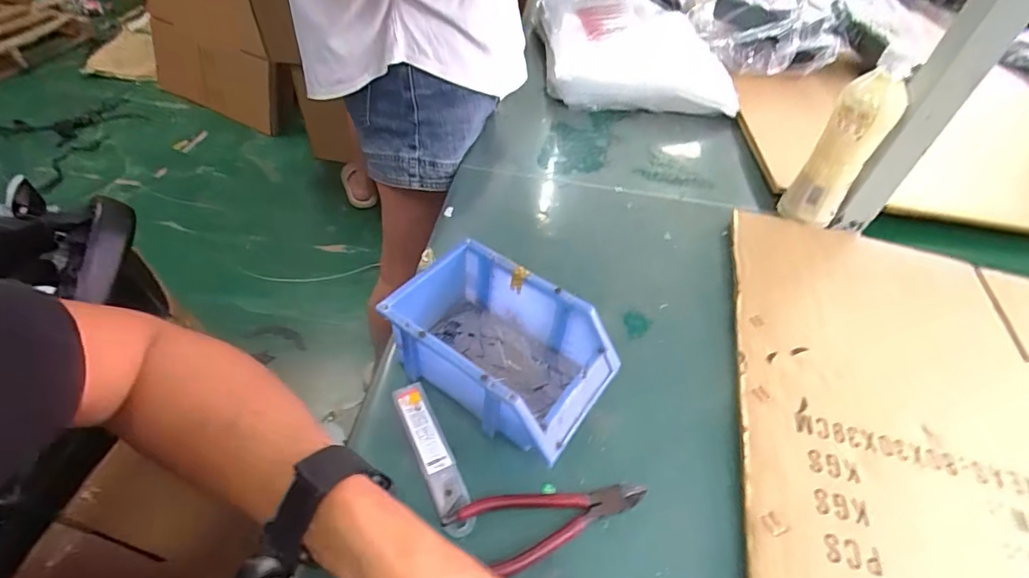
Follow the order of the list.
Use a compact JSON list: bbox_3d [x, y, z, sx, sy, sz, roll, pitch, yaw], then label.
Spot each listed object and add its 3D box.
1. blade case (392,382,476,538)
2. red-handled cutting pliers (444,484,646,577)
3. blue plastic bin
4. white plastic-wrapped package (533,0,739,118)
[{"bbox_3d":[-0.065,0.132,0.389,0.026,0.016,0.125,-18,52,-20],"label":"blade case"},{"bbox_3d":[0.029,0.172,0.363,0.147,0.012,0.052,-10,49,-14],"label":"red-handled cutting pliers"},{"bbox_3d":[-0.014,0.049,0.430,0.190,0.080,0.117,31,52,21],"label":"blue plastic bin"},{"bbox_3d":[0.217,-0.475,0.941,0.323,0.062,0.429,1,47,-4],"label":"white plastic-wrapped package"}]

